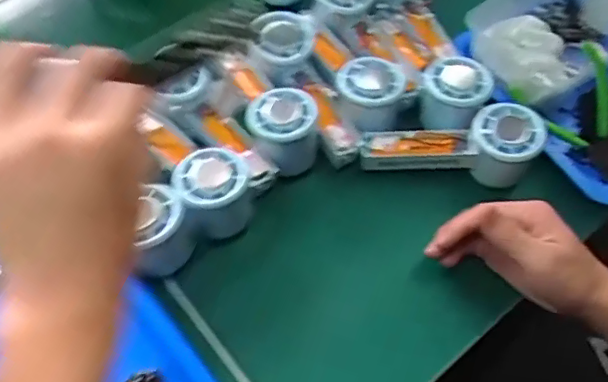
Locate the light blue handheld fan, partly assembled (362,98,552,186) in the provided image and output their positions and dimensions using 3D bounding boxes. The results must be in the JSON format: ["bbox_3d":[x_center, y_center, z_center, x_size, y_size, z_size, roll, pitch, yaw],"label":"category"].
[{"bbox_3d":[0.130,-0.036,0.518,0.150,0.058,0.057,-2,60,13],"label":"light blue handheld fan, partly assembled"}]

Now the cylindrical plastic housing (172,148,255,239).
[{"bbox_3d":[-0.073,0.002,0.482,0.059,0.056,0.059,1,61,-1],"label":"cylindrical plastic housing"}]

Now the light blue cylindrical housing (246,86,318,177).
[{"bbox_3d":[-0.017,-0.053,0.510,0.058,0.048,0.062,-24,64,-14],"label":"light blue cylindrical housing"}]

